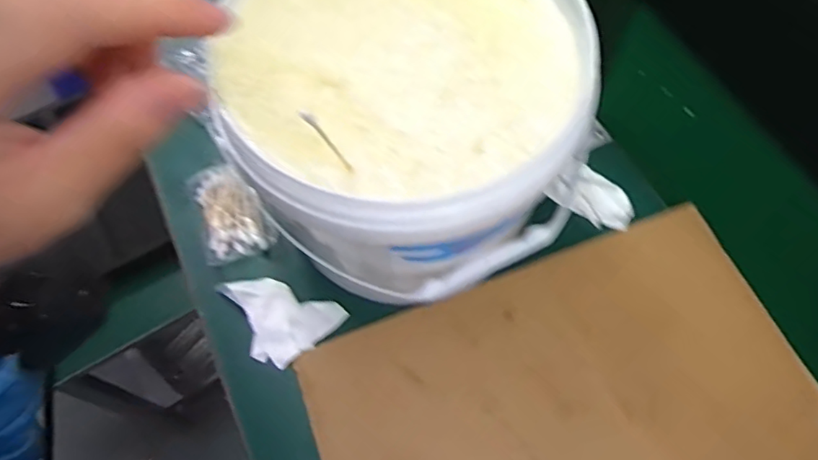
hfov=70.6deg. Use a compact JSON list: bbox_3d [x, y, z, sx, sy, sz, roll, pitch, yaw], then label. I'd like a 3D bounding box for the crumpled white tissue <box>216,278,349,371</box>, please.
[{"bbox_3d":[-0.105,0.069,0.448,0.094,0.015,0.060,19,65,10],"label":"crumpled white tissue"}]

